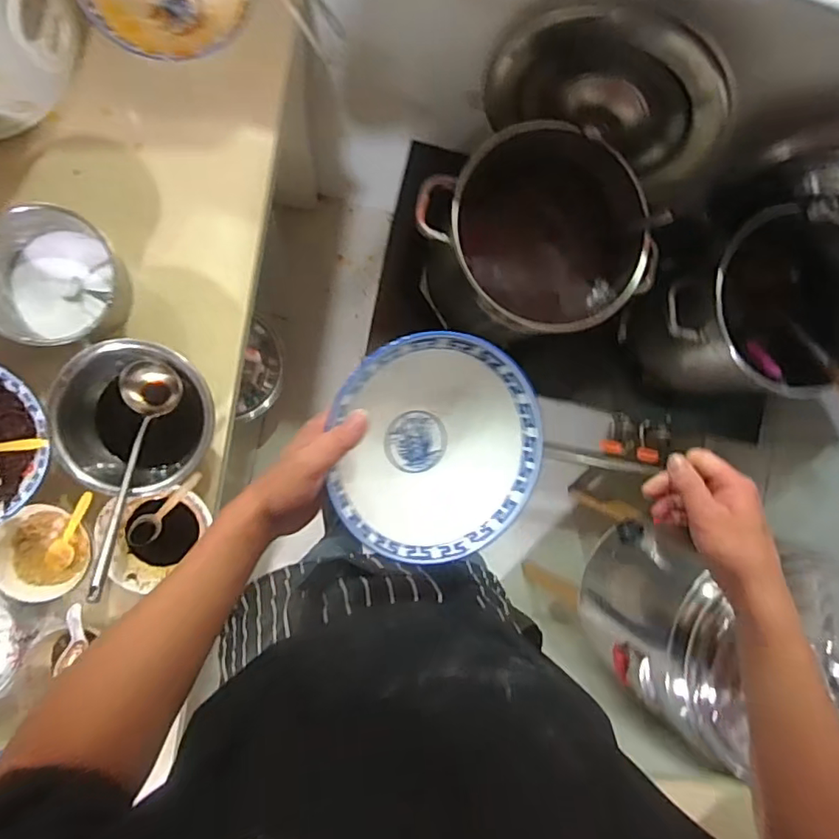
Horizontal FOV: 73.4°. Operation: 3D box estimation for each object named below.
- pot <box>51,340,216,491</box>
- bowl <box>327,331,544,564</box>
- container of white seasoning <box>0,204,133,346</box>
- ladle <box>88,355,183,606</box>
[{"bbox_3d":[-0.324,0.000,0.648,0.162,0.095,0.161,0,90,-9],"label":"pot"},{"bbox_3d":[0.008,0.023,0.499,0.194,0.065,0.194,-3,100,-20],"label":"bowl"},{"bbox_3d":[-0.427,-0.164,0.648,0.146,0.111,0.142,0,90,-9],"label":"container of white seasoning"},{"bbox_3d":[-0.324,0.055,0.633,0.068,0.046,0.273,4,57,-9],"label":"ladle"}]

